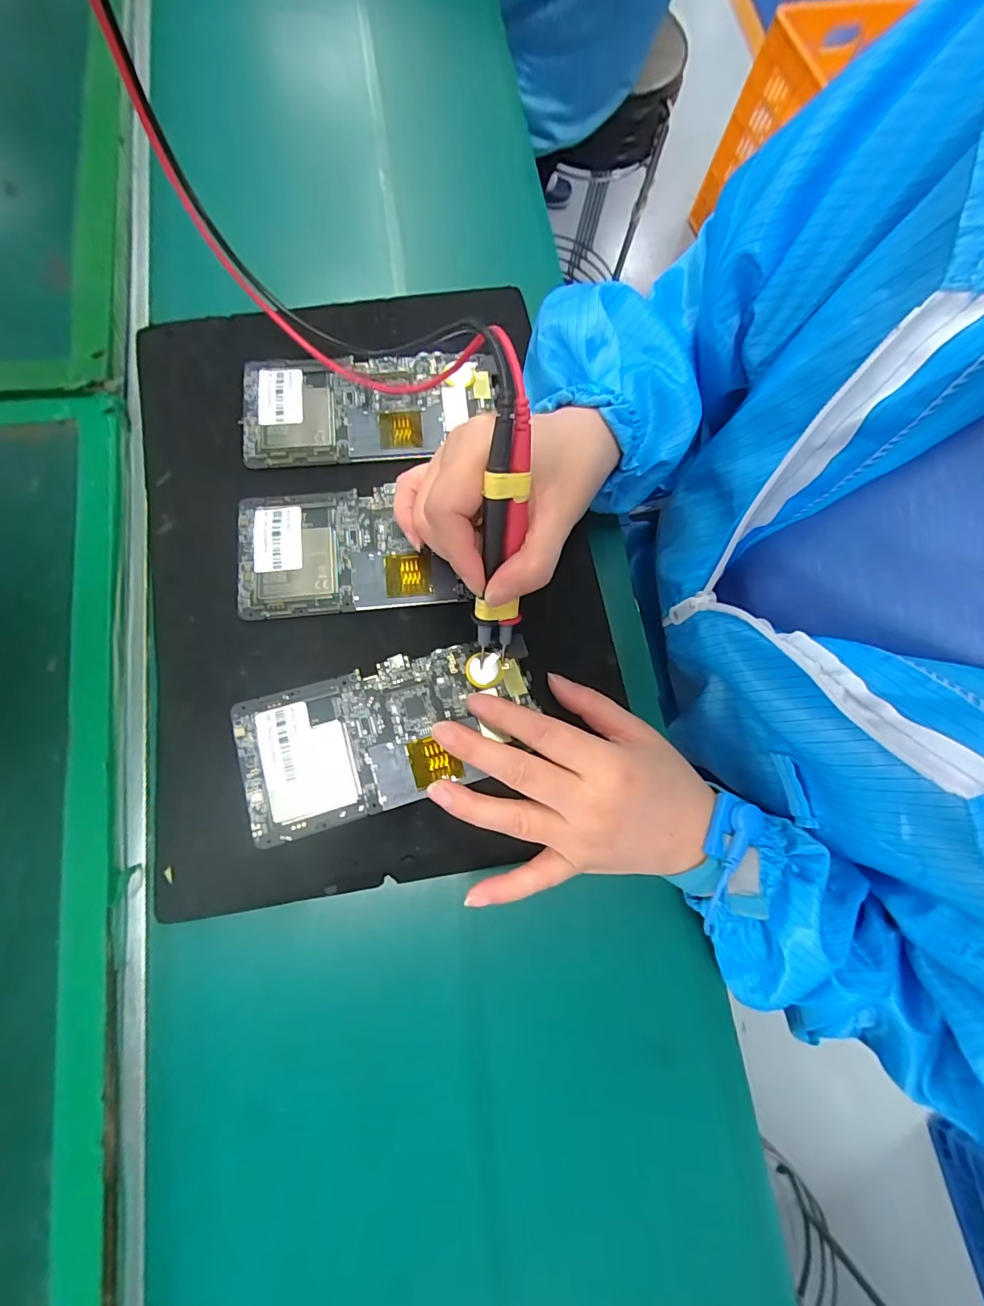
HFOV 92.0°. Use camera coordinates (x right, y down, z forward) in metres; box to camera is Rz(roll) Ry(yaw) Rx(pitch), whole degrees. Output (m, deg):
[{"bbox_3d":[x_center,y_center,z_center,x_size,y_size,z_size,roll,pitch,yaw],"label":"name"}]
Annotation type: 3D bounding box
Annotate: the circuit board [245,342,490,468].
[{"bbox_3d":[-0.074,-0.150,0.287,0.151,0.005,0.070,-4,77,-7],"label":"circuit board"}]

